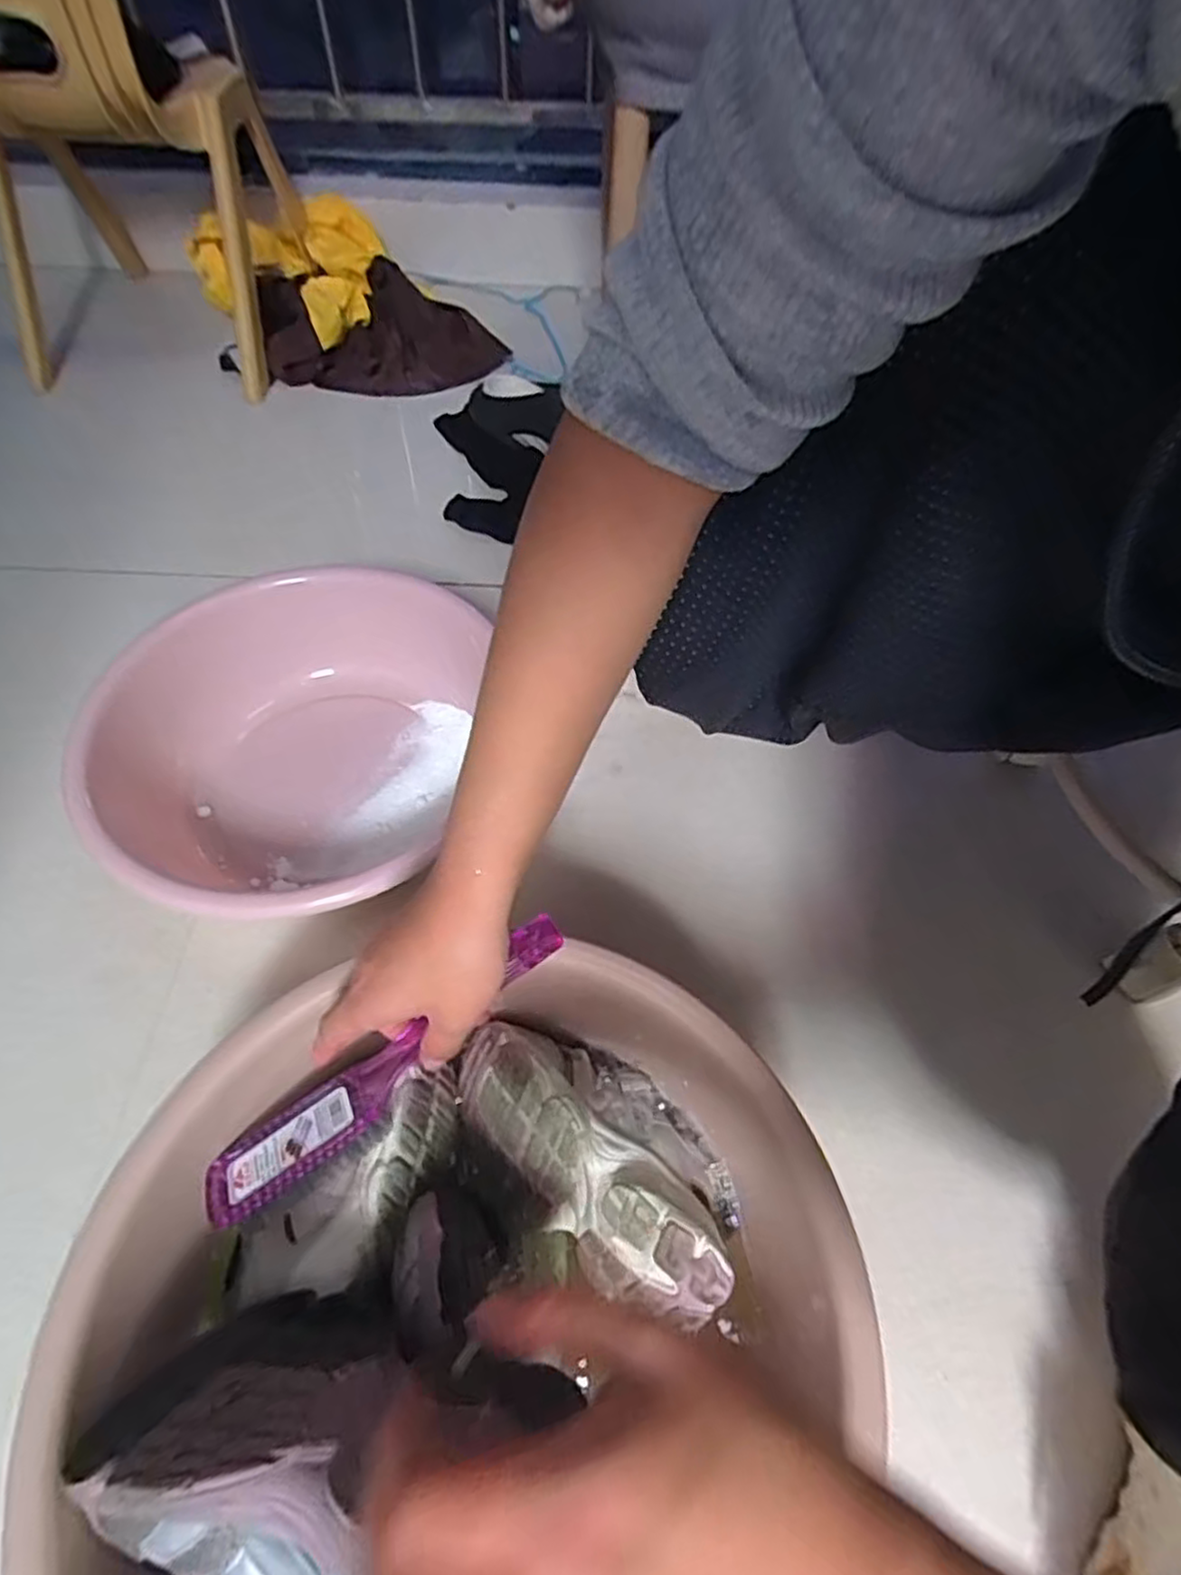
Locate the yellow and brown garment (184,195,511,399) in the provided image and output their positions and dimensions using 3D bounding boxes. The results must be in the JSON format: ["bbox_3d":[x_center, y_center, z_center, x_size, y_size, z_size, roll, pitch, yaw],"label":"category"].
[{"bbox_3d":[-0.371,-0.758,1.106,0.409,0.130,0.402,-16,55,-10],"label":"yellow and brown garment"}]

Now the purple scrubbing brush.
[{"bbox_3d":[-0.110,0.153,0.400,0.231,0.022,0.042,-38,64,-6],"label":"purple scrubbing brush"}]

